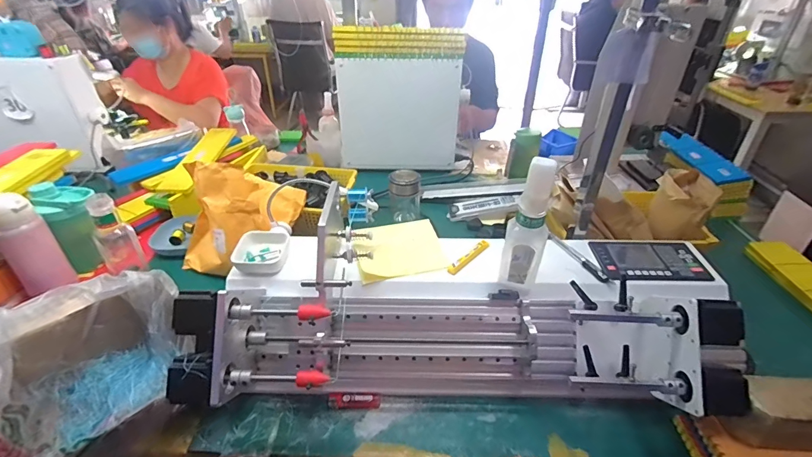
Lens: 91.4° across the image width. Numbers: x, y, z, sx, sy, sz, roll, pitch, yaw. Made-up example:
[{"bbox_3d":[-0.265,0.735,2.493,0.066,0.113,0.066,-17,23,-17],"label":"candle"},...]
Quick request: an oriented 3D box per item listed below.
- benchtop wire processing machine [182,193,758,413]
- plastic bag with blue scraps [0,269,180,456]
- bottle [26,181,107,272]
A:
[{"bbox_3d":[0.098,0.142,0.606,0.776,0.206,0.283,1,34,1],"label":"benchtop wire processing machine"},{"bbox_3d":[-0.438,0.189,0.547,0.264,0.165,0.203,-28,43,-36],"label":"plastic bag with blue scraps"},{"bbox_3d":[-0.693,-0.011,0.838,0.090,0.174,0.097,-26,42,-33],"label":"bottle"}]

